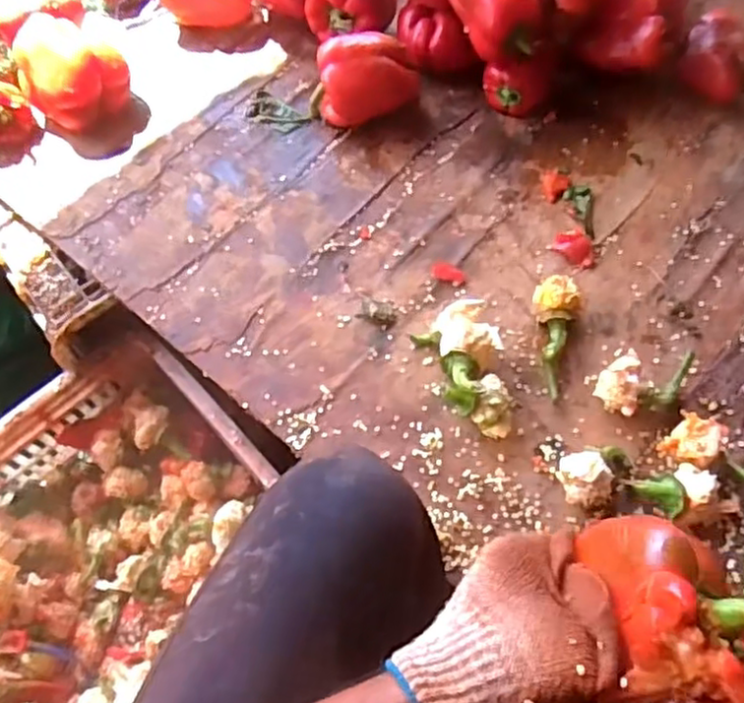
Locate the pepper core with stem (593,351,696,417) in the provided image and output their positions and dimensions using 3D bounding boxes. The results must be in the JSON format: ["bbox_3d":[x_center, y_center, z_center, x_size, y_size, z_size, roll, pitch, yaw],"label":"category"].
[{"bbox_3d":[0.230,0.020,0.579,0.087,0.040,0.054,-19,63,-6],"label":"pepper core with stem"}]

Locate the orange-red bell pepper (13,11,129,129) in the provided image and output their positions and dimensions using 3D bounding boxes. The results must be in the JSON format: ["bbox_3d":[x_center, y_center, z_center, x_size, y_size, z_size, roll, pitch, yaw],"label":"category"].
[{"bbox_3d":[-0.324,-0.305,0.750,0.096,0.081,0.100,40,71,20],"label":"orange-red bell pepper"}]

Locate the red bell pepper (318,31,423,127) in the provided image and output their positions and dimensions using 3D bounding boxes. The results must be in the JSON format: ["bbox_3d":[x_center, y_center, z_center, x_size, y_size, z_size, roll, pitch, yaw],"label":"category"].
[{"bbox_3d":[-0.003,-0.281,0.727,0.104,0.080,0.071,-14,63,-4],"label":"red bell pepper"}]

